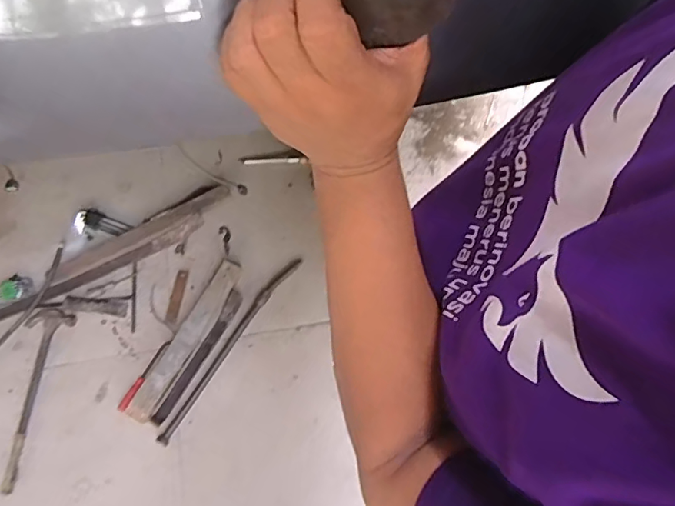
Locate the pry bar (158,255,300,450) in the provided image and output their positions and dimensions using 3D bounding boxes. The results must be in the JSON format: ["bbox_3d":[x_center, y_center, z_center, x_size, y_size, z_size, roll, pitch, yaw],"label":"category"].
[{"bbox_3d":[-0.283,0.240,1.360,0.038,0.026,0.580,32,74,11],"label":"pry bar"}]

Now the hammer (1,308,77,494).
[{"bbox_3d":[-0.809,0.361,1.318,0.121,0.027,0.449,11,71,4],"label":"hammer"}]

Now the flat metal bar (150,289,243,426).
[{"bbox_3d":[-0.362,0.268,1.340,0.039,0.011,0.386,27,73,9],"label":"flat metal bar"}]

